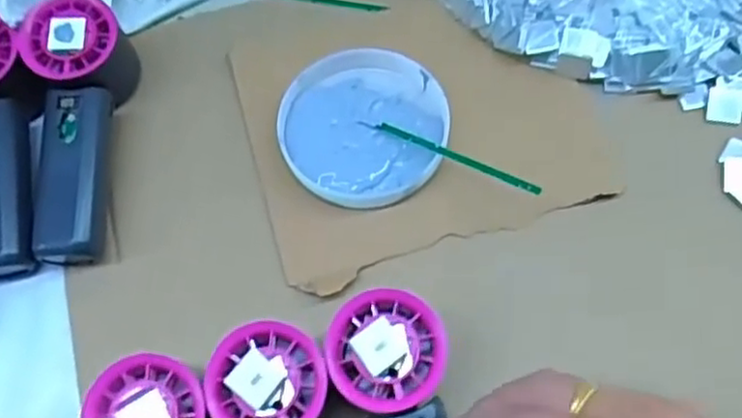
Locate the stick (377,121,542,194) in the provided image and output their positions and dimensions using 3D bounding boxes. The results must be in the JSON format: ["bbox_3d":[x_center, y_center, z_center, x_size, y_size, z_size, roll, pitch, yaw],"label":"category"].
[{"bbox_3d":[0.047,-0.030,0.400,0.106,0.008,0.008,27,68,35],"label":"stick"}]

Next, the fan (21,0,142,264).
[{"bbox_3d":[-0.172,-0.047,0.413,0.053,0.054,0.151,-5,66,0],"label":"fan"}]

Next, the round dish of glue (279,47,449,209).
[{"bbox_3d":[-0.004,-0.049,0.427,0.098,0.019,0.097,-1,66,2],"label":"round dish of glue"}]

